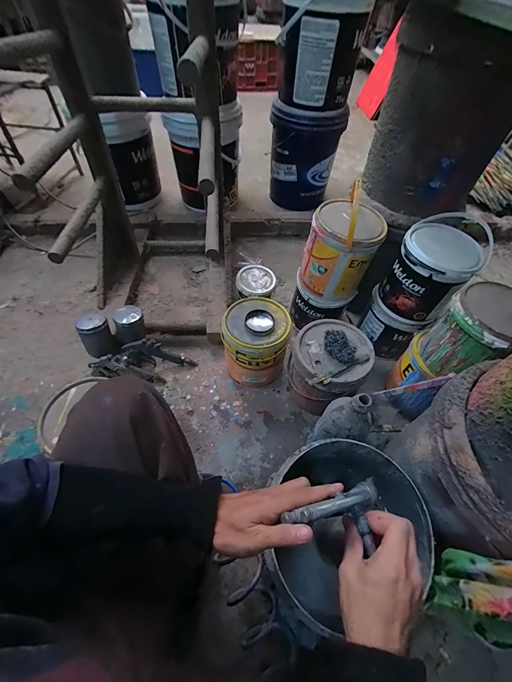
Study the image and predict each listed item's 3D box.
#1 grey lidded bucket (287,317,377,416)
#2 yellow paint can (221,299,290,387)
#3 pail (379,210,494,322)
[{"bbox_3d":[0.184,0.072,0.776,0.177,0.239,0.185,0,54,-1],"label":"grey lidded bucket"},{"bbox_3d":[0.000,0.006,0.827,0.168,0.223,0.174,0,54,-1],"label":"yellow paint can"},{"bbox_3d":[0.430,-0.167,0.754,0.165,0.179,0.165,33,60,21],"label":"pail"}]

